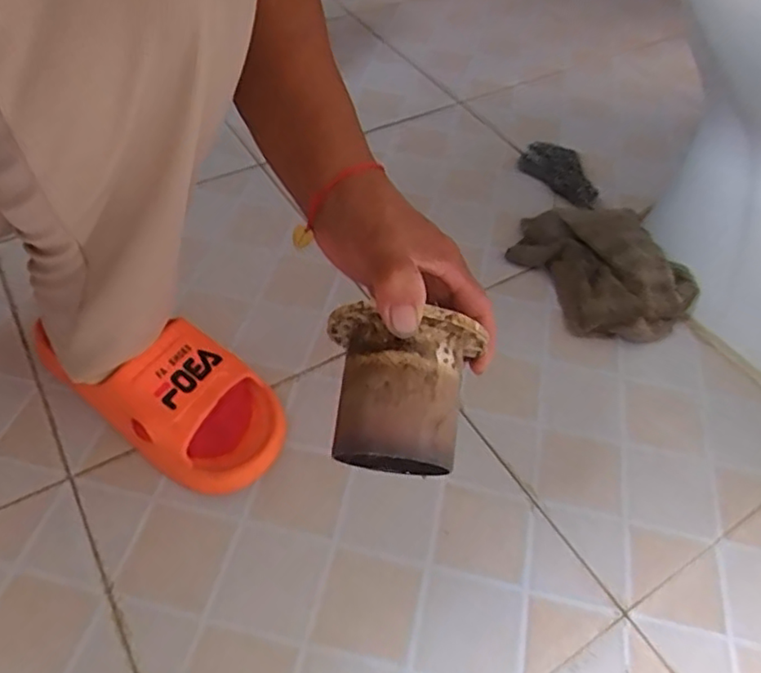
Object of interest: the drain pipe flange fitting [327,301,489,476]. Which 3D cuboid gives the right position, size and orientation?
[{"bbox_3d":[0.011,0.028,0.339,0.085,0.075,0.090,9,72,-1],"label":"drain pipe flange fitting"}]

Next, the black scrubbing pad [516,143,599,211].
[{"bbox_3d":[0.213,-0.199,0.737,0.018,0.046,0.124,0,34,-32],"label":"black scrubbing pad"}]

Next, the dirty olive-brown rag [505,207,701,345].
[{"bbox_3d":[0.222,-0.074,0.626,0.129,0.052,0.186,-18,54,-19],"label":"dirty olive-brown rag"}]

